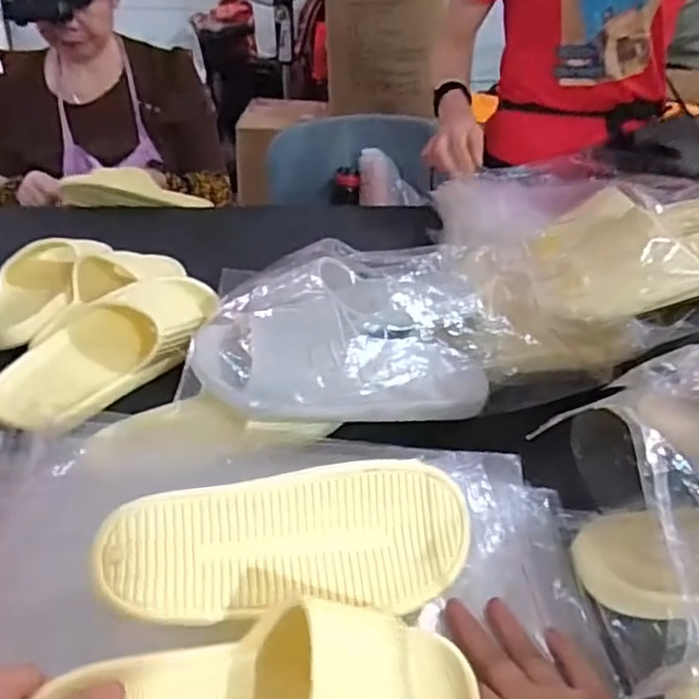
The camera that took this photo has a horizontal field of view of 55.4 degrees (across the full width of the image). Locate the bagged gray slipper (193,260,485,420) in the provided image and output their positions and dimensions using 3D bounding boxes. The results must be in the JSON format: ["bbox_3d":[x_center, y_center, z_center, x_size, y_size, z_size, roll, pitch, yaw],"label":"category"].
[{"bbox_3d":[-0.014,-0.018,0.598,0.247,0.096,0.159,-6,34,-11],"label":"bagged gray slipper"}]

